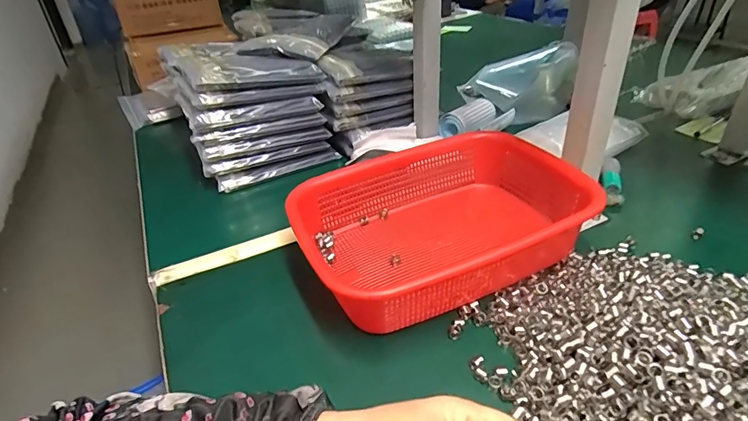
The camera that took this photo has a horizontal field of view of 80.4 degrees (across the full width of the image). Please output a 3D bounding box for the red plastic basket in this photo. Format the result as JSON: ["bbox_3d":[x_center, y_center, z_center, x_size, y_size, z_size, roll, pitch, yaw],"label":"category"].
[{"bbox_3d":[0.069,0.012,0.461,0.264,0.080,0.210,-15,34,-18],"label":"red plastic basket"}]

